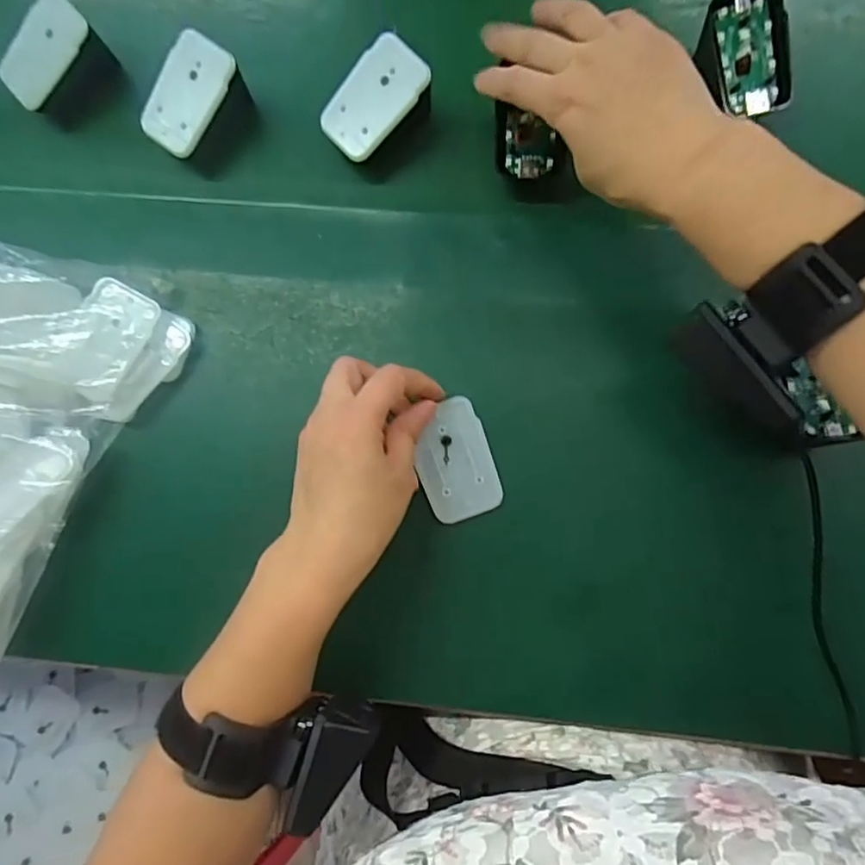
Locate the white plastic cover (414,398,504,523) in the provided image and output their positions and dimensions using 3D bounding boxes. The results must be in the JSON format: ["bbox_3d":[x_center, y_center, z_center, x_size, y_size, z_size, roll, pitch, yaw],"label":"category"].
[{"bbox_3d":[0.014,0.016,0.356,0.043,0.005,0.069,-18,83,-1],"label":"white plastic cover"}]

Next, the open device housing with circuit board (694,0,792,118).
[{"bbox_3d":[0.189,-0.228,0.359,0.047,0.010,0.070,-11,101,11],"label":"open device housing with circuit board"}]

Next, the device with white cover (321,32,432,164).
[{"bbox_3d":[-0.034,-0.206,0.375,0.044,0.028,0.068,44,107,1],"label":"device with white cover"}]

